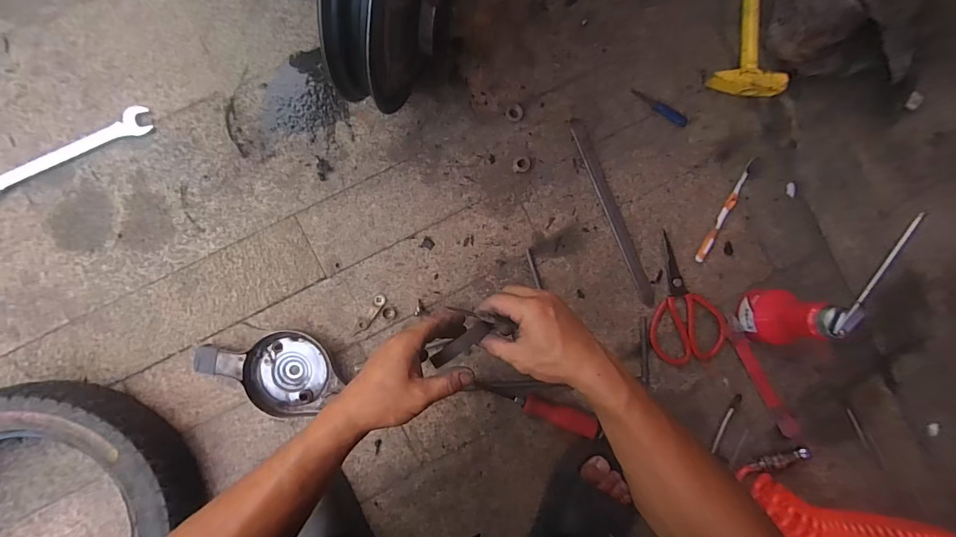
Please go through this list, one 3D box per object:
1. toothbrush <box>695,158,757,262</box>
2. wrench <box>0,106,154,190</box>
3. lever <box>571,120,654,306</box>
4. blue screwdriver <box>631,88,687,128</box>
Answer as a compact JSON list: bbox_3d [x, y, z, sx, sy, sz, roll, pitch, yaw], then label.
[{"bbox_3d":[0.367,-0.084,0.600,0.014,0.016,0.168,29,86,-3],"label":"toothbrush"},{"bbox_3d":[-0.560,-0.153,0.547,0.240,0.010,0.035,-28,91,-5],"label":"wrench"},{"bbox_3d":[0.199,-0.082,0.598,0.021,0.011,0.287,-23,90,-5],"label":"lever"},{"bbox_3d":[0.268,-0.237,0.598,0.094,0.017,0.018,27,86,-4],"label":"blue screwdriver"}]

